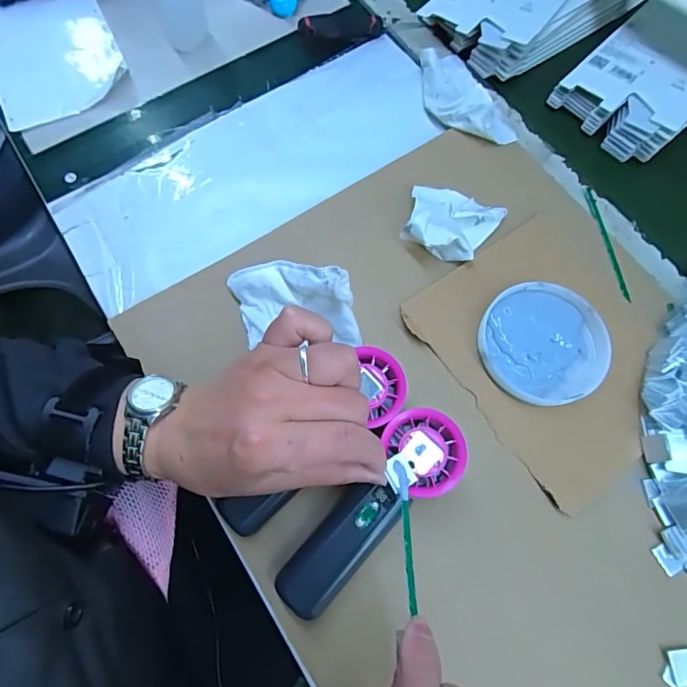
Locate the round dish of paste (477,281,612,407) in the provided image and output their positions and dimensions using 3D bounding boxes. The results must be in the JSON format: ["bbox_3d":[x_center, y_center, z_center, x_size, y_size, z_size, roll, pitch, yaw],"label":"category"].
[{"bbox_3d":[0.163,0.000,0.370,0.102,0.016,0.097,0,71,0],"label":"round dish of paste"}]

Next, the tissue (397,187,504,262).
[{"bbox_3d":[0.097,-0.109,0.397,0.082,0.032,0.072,15,72,5],"label":"tissue"}]

